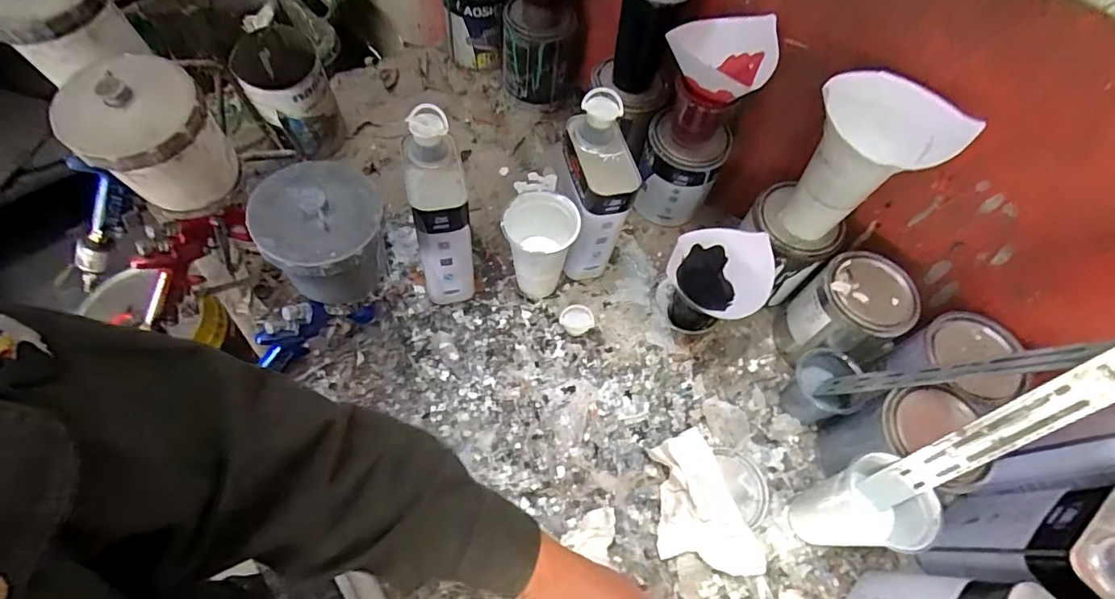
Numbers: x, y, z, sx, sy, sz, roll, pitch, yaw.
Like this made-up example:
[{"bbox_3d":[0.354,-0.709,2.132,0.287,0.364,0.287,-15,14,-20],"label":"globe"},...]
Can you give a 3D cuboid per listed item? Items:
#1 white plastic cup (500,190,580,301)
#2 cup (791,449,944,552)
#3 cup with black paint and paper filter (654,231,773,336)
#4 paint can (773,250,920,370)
[{"bbox_3d":[-0.020,-0.058,0.630,0.083,0.148,0.072,5,63,-4],"label":"white plastic cup"},{"bbox_3d":[0.306,0.213,0.528,0.079,0.129,0.080,14,63,1],"label":"cup"},{"bbox_3d":[0.188,-0.013,0.636,0.113,0.121,0.103,2,63,-3],"label":"cup with black paint and paper filter"},{"bbox_3d":[0.338,0.021,0.626,0.117,0.146,0.110,-19,67,-15],"label":"paint can"}]

